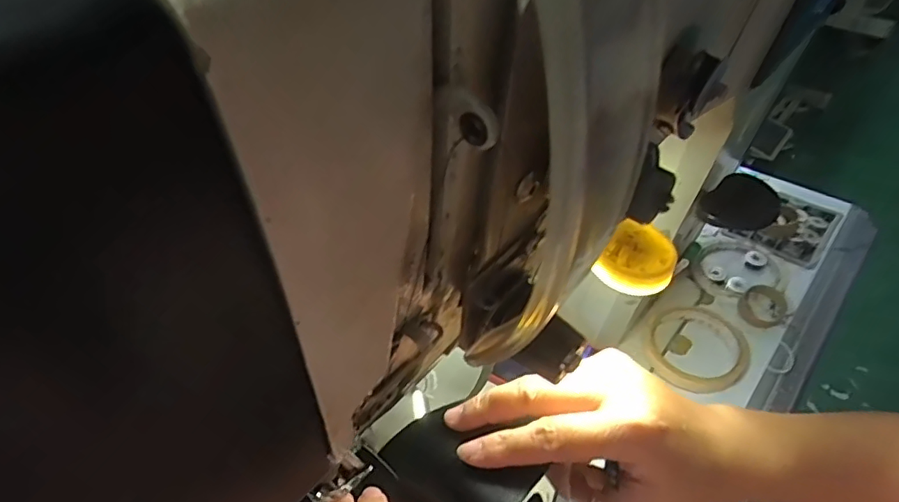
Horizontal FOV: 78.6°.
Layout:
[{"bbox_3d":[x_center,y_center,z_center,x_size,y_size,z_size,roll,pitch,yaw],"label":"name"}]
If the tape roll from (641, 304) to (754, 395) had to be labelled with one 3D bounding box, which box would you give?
[{"bbox_3d":[0.227,0.088,0.507,0.086,0.021,0.088,-2,44,2],"label":"tape roll"}]

